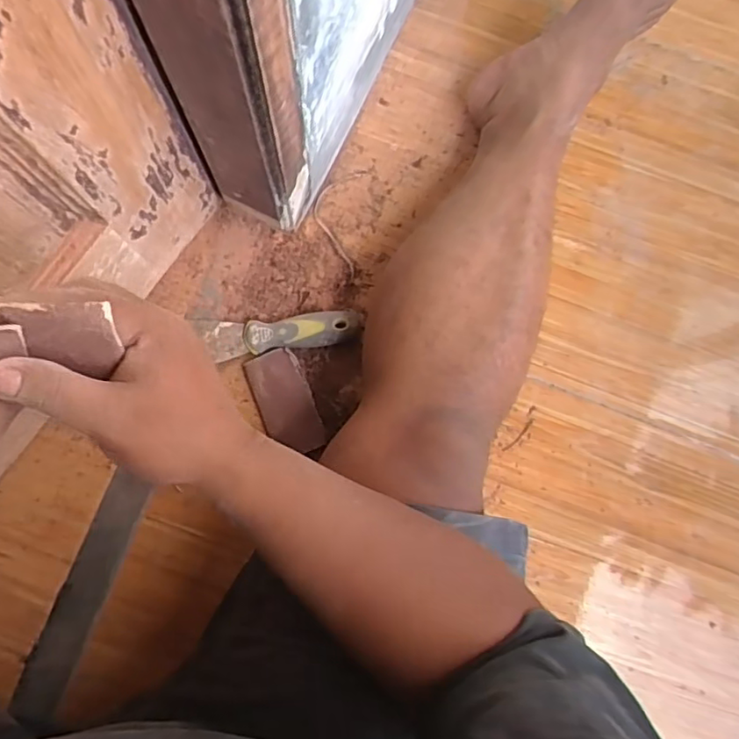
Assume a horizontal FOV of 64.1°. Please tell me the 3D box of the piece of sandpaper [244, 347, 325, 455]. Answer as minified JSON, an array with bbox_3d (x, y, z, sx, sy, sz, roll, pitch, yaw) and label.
[{"bbox_3d":[-0.079,0.032,0.558,0.051,0.010,0.097,-20,83,-5],"label":"piece of sandpaper"}]

